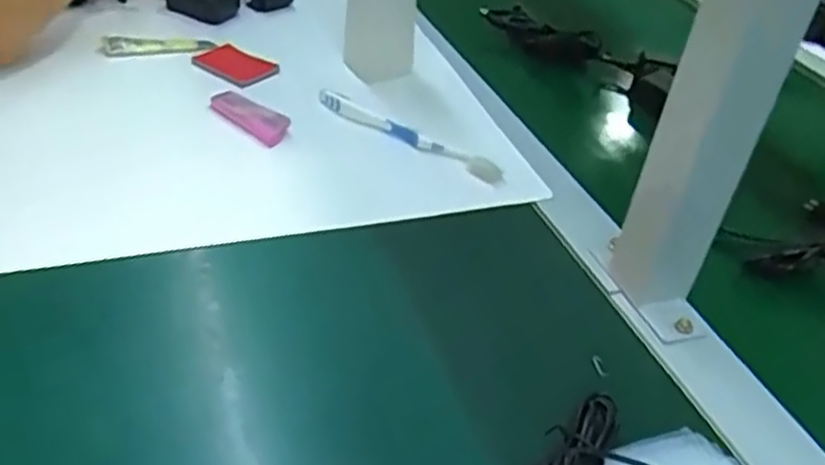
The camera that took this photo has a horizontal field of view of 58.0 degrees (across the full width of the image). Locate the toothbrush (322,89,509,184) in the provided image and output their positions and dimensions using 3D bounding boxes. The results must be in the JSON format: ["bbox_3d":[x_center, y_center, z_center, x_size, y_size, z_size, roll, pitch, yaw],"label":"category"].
[{"bbox_3d":[-0.006,-0.087,0.635,0.191,0.014,0.018,28,43,25],"label":"toothbrush"}]

